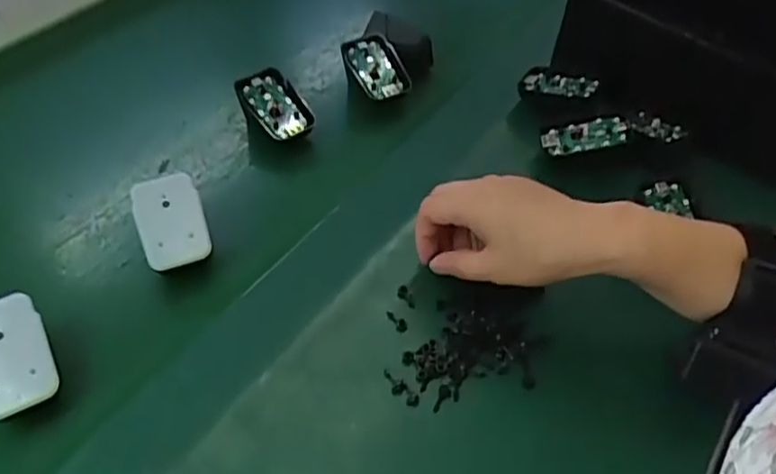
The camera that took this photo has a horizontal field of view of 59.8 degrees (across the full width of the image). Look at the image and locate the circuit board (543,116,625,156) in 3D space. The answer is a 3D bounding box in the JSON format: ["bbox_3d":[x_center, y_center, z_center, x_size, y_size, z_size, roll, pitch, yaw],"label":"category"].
[{"bbox_3d":[0.160,-0.083,0.551,0.064,0.006,0.028,-10,66,14],"label":"circuit board"}]

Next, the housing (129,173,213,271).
[{"bbox_3d":[-0.150,-0.012,0.466,0.044,0.012,0.069,-14,69,-18],"label":"housing"}]

